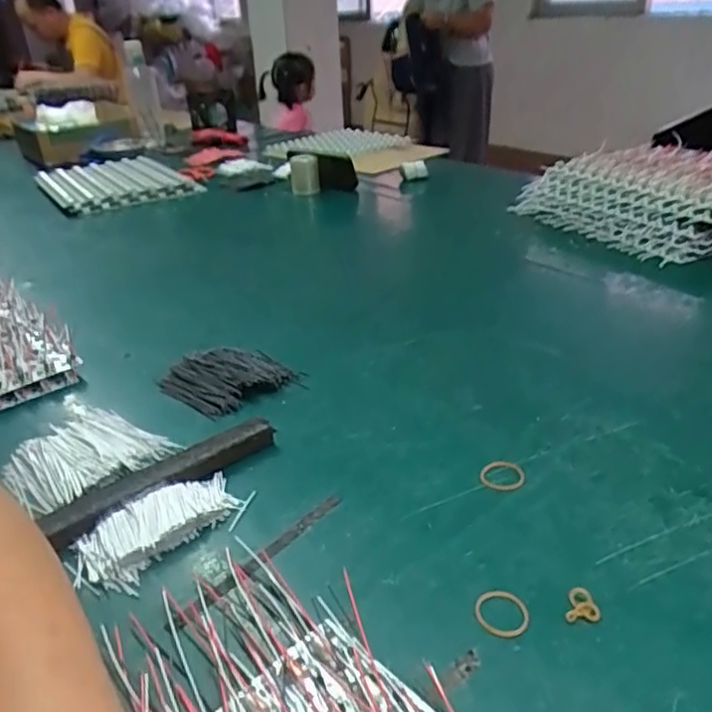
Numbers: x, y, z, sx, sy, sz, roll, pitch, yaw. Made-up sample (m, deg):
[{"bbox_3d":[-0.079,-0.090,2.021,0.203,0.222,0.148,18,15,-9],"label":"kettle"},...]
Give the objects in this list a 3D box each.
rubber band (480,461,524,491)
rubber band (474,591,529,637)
[{"bbox_3d":[0.107,0.086,0.460,0.031,0.004,0.029,-1,28,1],"label":"rubber band"},{"bbox_3d":[0.083,0.146,0.359,0.030,0.004,0.031,-1,28,1],"label":"rubber band"}]

